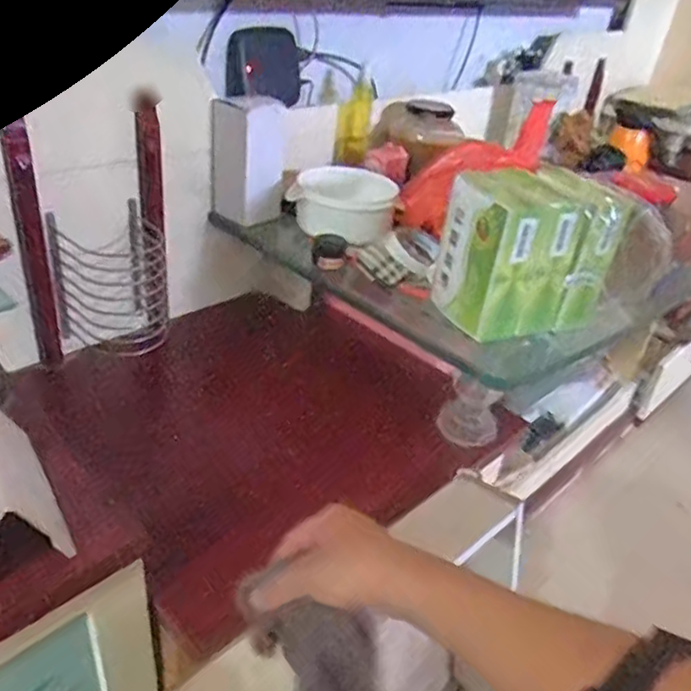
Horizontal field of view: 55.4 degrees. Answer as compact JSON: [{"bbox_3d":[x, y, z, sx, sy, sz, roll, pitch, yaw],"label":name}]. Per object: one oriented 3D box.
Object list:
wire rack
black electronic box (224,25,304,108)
[{"bbox_3d":[-0.301,-0.079,0.862,0.096,0.173,0.128,24,35,25],"label":"wire rack"},{"bbox_3d":[-0.109,-0.401,0.941,0.125,0.099,0.023,-7,24,-38],"label":"black electronic box"}]

